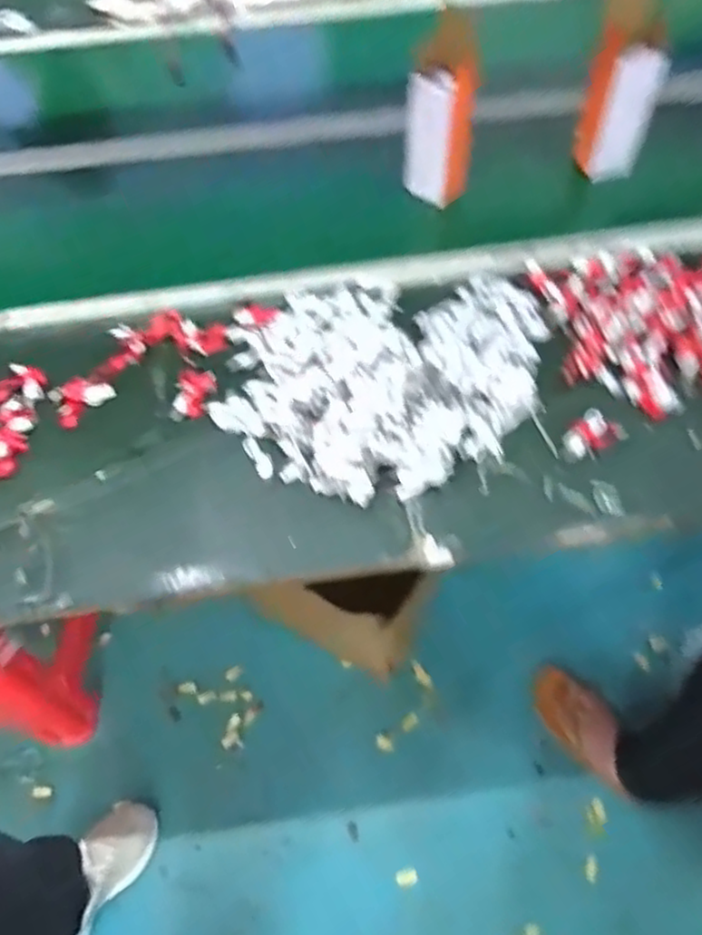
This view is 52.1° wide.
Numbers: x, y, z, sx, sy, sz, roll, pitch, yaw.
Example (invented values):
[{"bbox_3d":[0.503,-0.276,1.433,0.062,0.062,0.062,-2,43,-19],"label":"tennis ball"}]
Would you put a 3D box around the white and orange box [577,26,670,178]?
[{"bbox_3d":[0.363,-0.503,0.991,0.080,0.206,0.092,-3,59,1],"label":"white and orange box"}]

